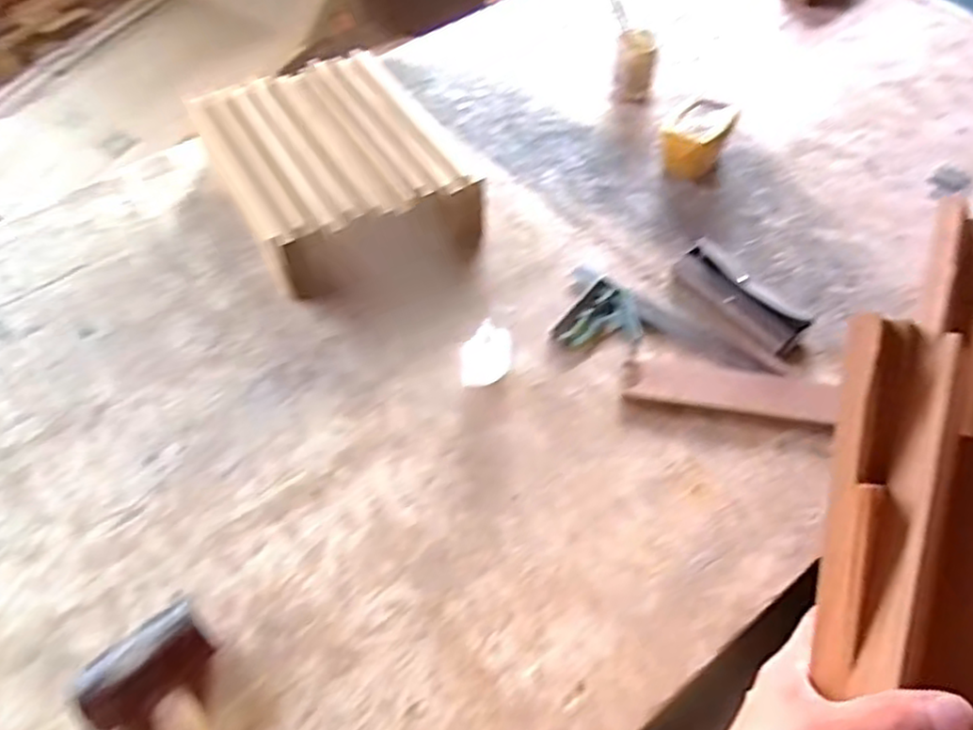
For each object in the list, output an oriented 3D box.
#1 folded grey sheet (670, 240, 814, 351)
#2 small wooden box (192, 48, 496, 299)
[{"bbox_3d":[0.280,-0.075,0.800,0.057,0.037,0.160,-34,58,-22],"label":"folded grey sheet"},{"bbox_3d":[-0.184,-0.236,0.896,0.262,0.103,0.351,-25,55,-17],"label":"small wooden box"}]

